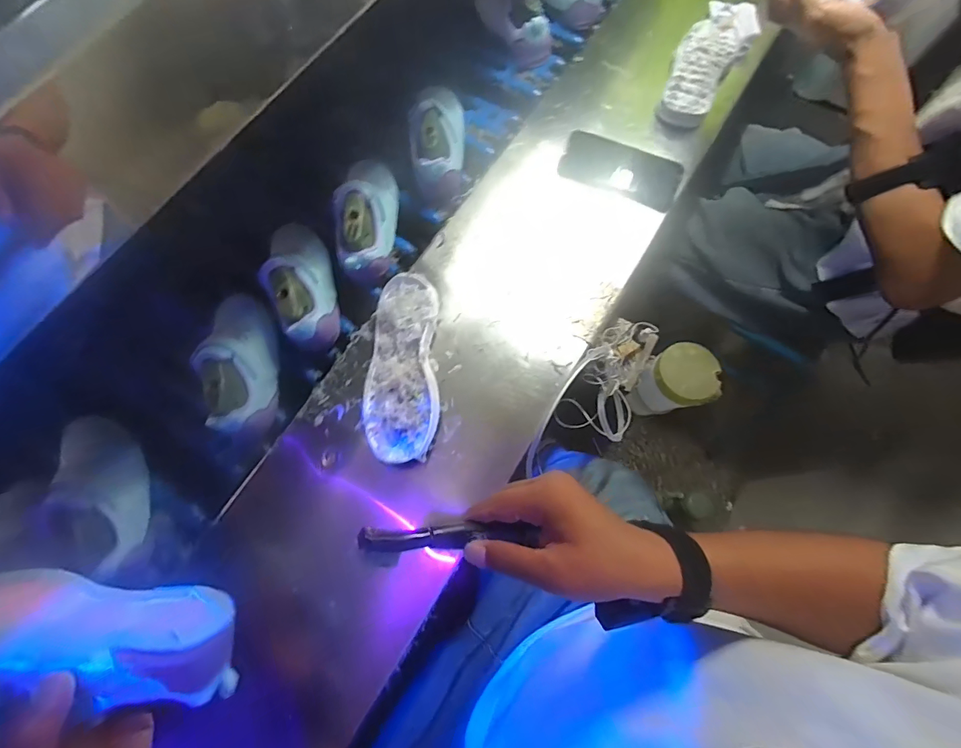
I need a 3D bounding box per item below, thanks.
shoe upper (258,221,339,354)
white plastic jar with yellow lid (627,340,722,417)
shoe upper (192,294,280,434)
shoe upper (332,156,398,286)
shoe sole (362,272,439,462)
[{"bbox_3d":[-0.228,-0.122,0.551,0.076,0.095,0.199,-17,61,-5],"label":"shoe upper"},{"bbox_3d":[0.245,0.013,0.559,0.081,0.097,0.073,-7,73,-2],"label":"white plastic jar with yellow lid"},{"bbox_3d":[-0.287,-0.025,0.506,0.067,0.072,0.187,-14,74,-5],"label":"shoe upper"},{"bbox_3d":[-0.150,-0.210,0.565,0.071,0.081,0.190,-1,73,-1],"label":"shoe upper"},{"bbox_3d":[-0.091,-0.008,0.493,0.085,0.039,0.216,-3,73,-1],"label":"shoe sole"}]

